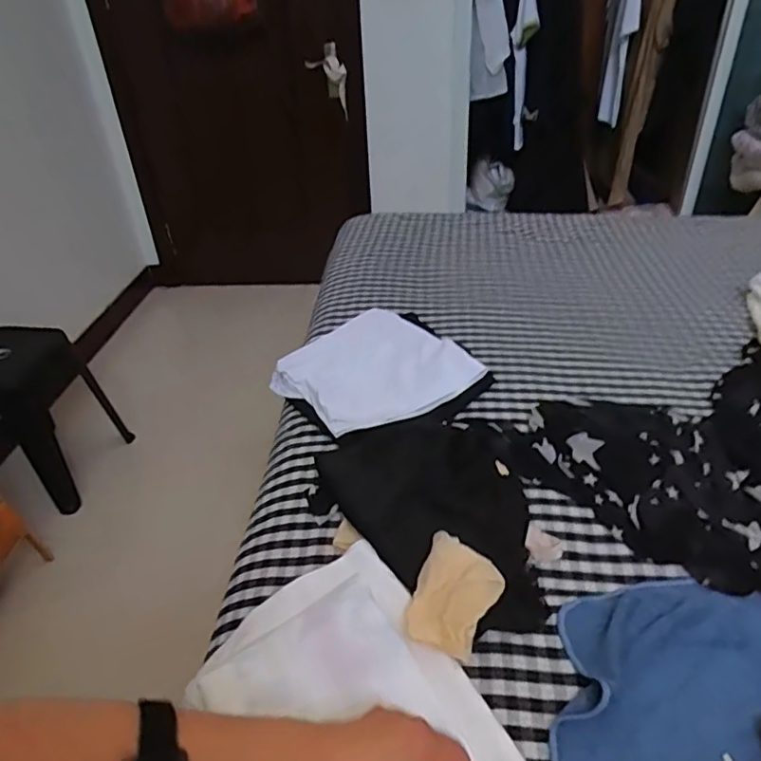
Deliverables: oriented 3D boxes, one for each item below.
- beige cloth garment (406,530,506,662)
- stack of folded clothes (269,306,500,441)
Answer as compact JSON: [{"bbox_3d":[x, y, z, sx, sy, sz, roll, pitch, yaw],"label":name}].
[{"bbox_3d":[0.072,0.209,0.580,0.078,0.008,0.114,14,43,26],"label":"beige cloth garment"},{"bbox_3d":[-0.012,-0.020,0.931,0.262,0.039,0.308,-23,40,-26],"label":"stack of folded clothes"}]

